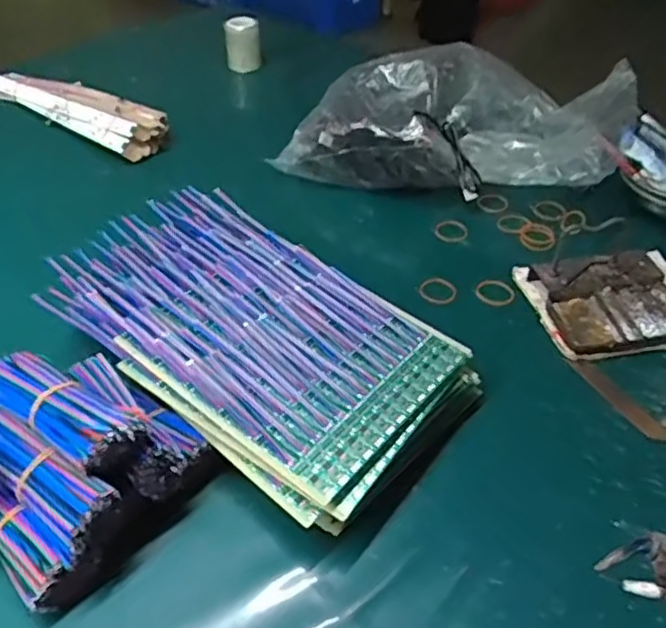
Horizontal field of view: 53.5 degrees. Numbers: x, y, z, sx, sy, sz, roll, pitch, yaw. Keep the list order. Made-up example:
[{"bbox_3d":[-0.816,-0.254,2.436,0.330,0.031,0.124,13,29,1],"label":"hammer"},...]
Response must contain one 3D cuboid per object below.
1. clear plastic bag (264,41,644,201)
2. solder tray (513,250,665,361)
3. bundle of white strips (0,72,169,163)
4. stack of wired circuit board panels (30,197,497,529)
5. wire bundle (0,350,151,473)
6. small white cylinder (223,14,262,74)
[{"bbox_3d":[0.141,-0.216,0.741,0.357,0.096,0.213,13,42,11],"label":"clear plastic bag"},{"bbox_3d":[0.252,-0.015,0.573,0.150,0.031,0.118,-3,42,-7],"label":"solder tray"},{"bbox_3d":[-0.336,-0.264,0.838,0.296,0.040,0.074,26,46,24],"label":"bundle of white strips"},{"bbox_3d":[-0.062,0.019,0.500,0.300,0.070,0.174,29,47,26],"label":"stack of wired circuit board panels"},{"bbox_3d":[-0.163,0.058,0.394,0.103,0.032,0.038,23,45,22],"label":"wire bundle"},{"bbox_3d":[-0.133,-0.400,0.975,0.050,0.069,0.039,-4,42,-8],"label":"small white cylinder"}]

